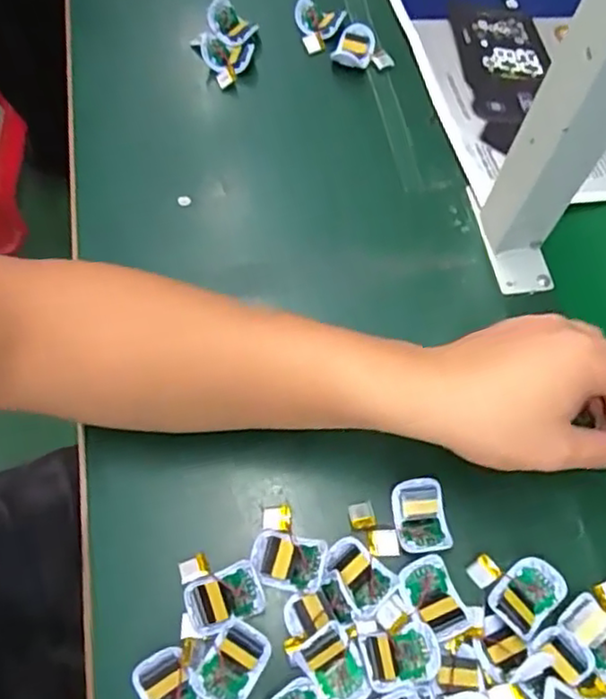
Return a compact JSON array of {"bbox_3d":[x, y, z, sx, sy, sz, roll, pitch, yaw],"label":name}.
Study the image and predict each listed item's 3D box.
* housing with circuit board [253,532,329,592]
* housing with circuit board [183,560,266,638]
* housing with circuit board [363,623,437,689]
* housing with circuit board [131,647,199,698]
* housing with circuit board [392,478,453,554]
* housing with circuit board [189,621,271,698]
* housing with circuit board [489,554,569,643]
[{"bbox_3d":[-0.008,0.120,0.374,0.040,0.014,0.029,11,63,3],"label":"housing with circuit board"},{"bbox_3d":[-0.044,0.139,0.366,0.043,0.009,0.030,-20,66,-12],"label":"housing with circuit board"},{"bbox_3d":[0.053,0.166,0.352,0.041,0.009,0.029,-10,64,-8],"label":"housing with circuit board"},{"bbox_3d":[-0.070,0.182,0.342,0.028,0.012,0.042,-30,68,-16],"label":"housing with circuit board"},{"bbox_3d":[0.070,0.099,0.386,0.030,0.011,0.041,-9,64,-8],"label":"housing with circuit board"},{"bbox_3d":[-0.038,0.170,0.350,0.032,0.011,0.042,30,66,12],"label":"housing with circuit board"},{"bbox_3d":[0.129,0.140,0.372,0.042,0.011,0.030,-38,71,-19],"label":"housing with circuit board"}]

